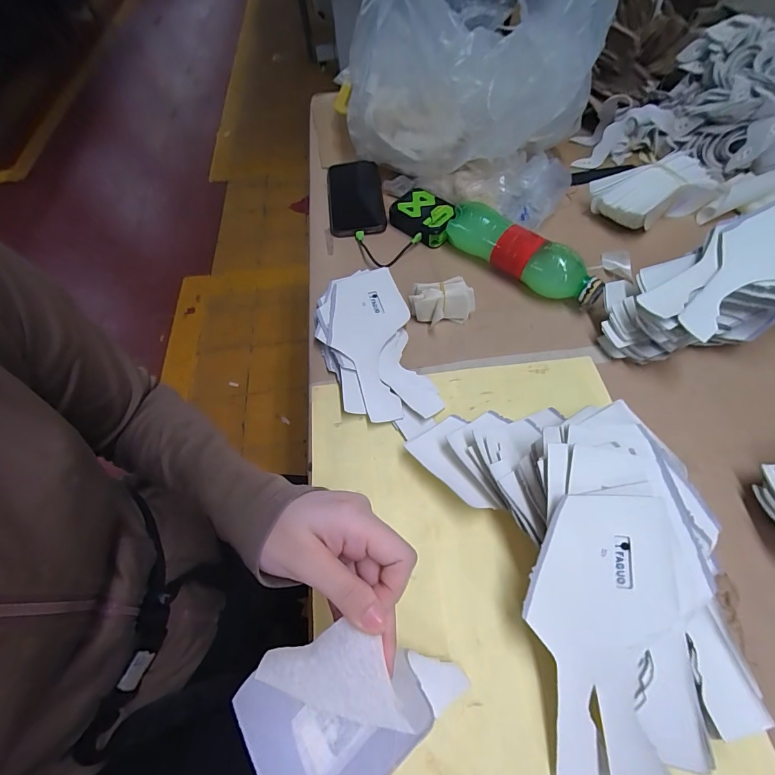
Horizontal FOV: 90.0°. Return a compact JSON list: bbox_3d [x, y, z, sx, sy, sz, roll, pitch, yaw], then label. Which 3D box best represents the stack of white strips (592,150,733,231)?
[{"bbox_3d":[0.373,-0.272,0.540,0.174,0.062,0.087,-22,60,-10],"label":"stack of white strips"}]

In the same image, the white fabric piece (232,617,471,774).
[{"bbox_3d":[-0.026,0.159,0.194,0.080,0.014,0.072,-31,63,-15],"label":"white fabric piece"}]

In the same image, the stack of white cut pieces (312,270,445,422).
[{"bbox_3d":[-0.022,-0.051,0.448,0.105,0.028,0.201,-16,60,-6],"label":"stack of white cut pieces"}]

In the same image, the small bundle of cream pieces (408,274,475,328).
[{"bbox_3d":[0.065,-0.101,0.469,0.076,0.040,0.046,-2,59,2],"label":"small bundle of cream pieces"}]

